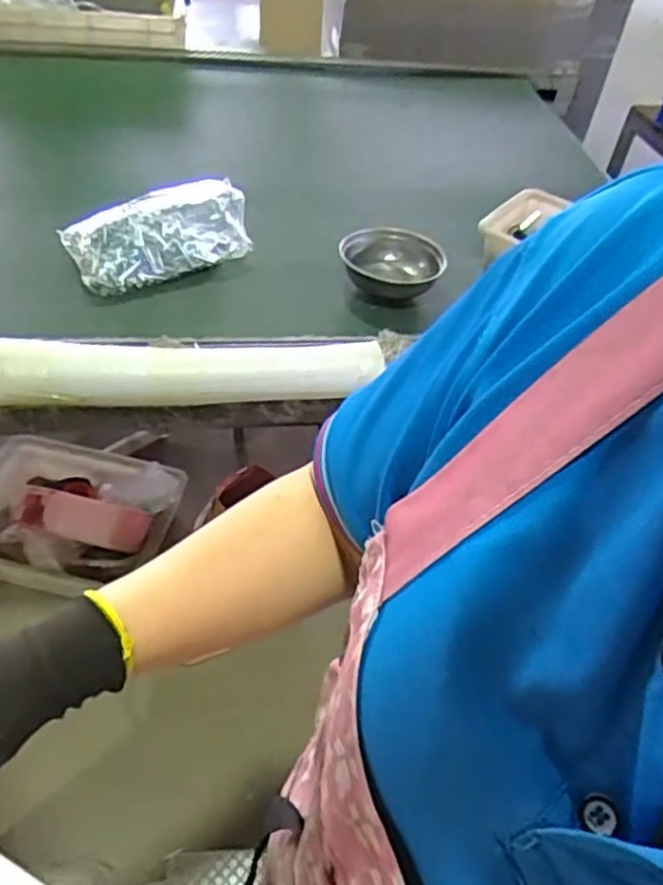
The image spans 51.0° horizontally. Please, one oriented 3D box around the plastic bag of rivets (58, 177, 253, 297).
[{"bbox_3d":[-0.238,-0.292,1.000,0.258,0.086,0.134,-19,51,-23],"label":"plastic bag of rivets"}]

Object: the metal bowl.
[{"bbox_3d":[0.087,-0.256,1.026,0.151,0.054,0.143,3,46,-4],"label":"metal bowl"}]

